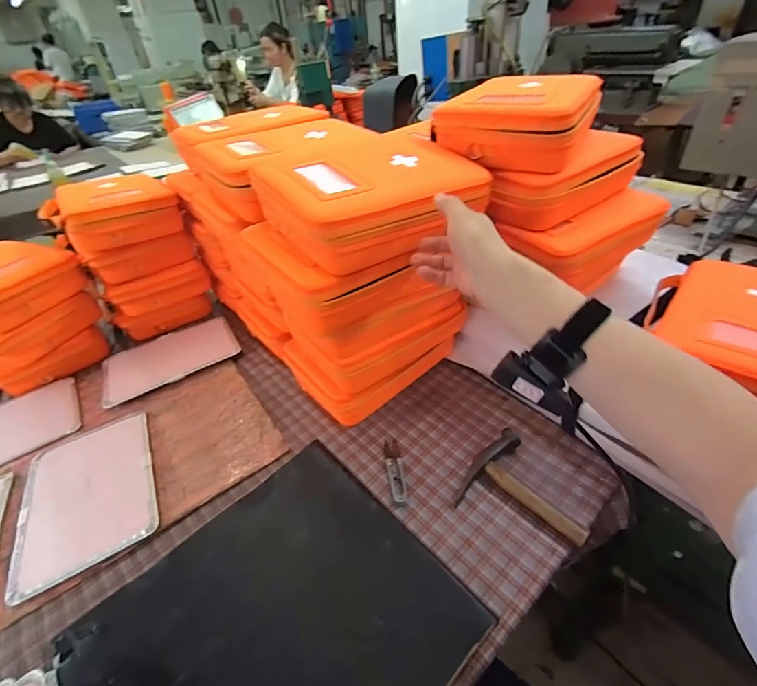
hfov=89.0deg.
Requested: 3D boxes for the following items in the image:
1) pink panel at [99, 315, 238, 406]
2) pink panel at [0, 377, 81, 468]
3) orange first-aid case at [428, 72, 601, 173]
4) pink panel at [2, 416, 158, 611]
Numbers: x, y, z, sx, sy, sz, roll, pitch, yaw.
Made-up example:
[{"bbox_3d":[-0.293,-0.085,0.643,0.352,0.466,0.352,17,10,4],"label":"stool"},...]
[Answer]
[{"bbox_3d":[-0.413,0.022,0.768,0.242,0.015,0.164,-25,45,-18],"label":"pink panel"},{"bbox_3d":[-0.646,0.155,0.642,0.246,0.010,0.164,-30,47,-23],"label":"pink panel"},{"bbox_3d":[0.197,-0.311,0.539,0.189,0.075,0.181,22,47,30],"label":"orange first-aid case"},{"bbox_3d":[-0.411,0.208,0.545,0.166,0.013,0.233,-24,45,-18],"label":"pink panel"}]

